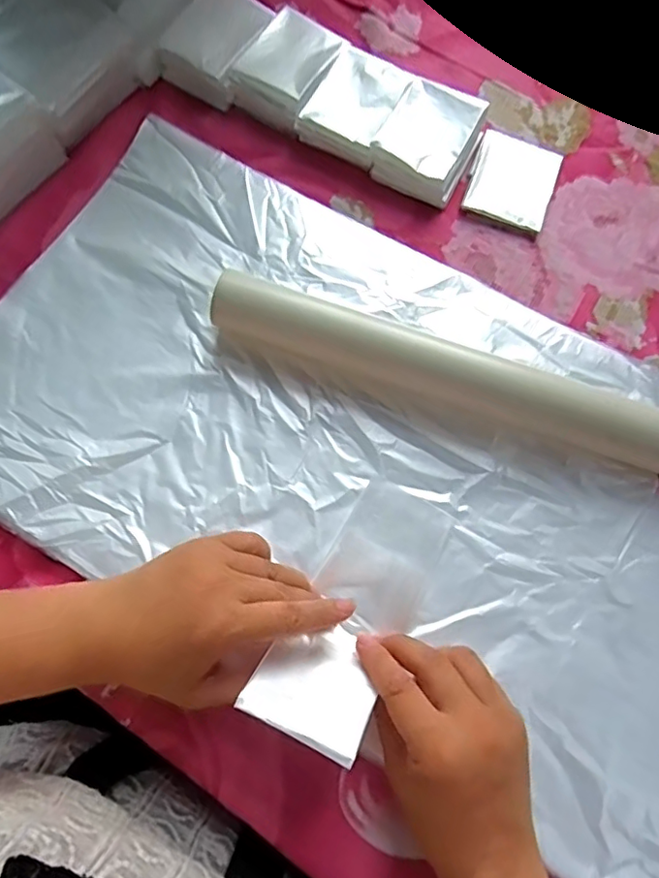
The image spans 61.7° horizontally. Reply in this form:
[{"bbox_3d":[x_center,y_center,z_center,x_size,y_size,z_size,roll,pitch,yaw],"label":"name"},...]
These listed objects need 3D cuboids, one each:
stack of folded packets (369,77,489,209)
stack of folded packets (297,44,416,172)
[{"bbox_3d":[0.080,-0.237,0.440,0.067,0.033,0.087,28,73,7],"label":"stack of folded packets"},{"bbox_3d":[0.023,-0.267,0.445,0.065,0.028,0.084,26,73,6],"label":"stack of folded packets"}]

